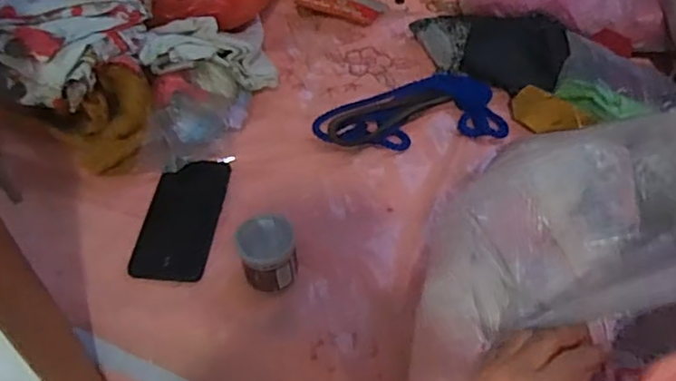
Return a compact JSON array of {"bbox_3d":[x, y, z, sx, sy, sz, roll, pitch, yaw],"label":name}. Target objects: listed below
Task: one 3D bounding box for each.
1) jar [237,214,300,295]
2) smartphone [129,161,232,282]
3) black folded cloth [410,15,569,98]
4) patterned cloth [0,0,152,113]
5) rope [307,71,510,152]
[{"bbox_3d":[-0.067,0.062,0.606,0.053,0.061,0.050,-8,50,-8],"label":"jar"},{"bbox_3d":[-0.164,0.027,0.668,0.075,0.005,0.156,3,49,2],"label":"smartphone"},{"bbox_3d":[0.190,-0.187,0.815,0.201,0.059,0.103,19,52,15],"label":"black folded cloth"},{"bbox_3d":[-0.292,-0.190,0.687,0.166,0.077,0.213,10,50,8],"label":"patterned cloth"},{"bbox_3d":[0.084,-0.089,0.756,0.215,0.030,0.096,-12,50,-11],"label":"rope"}]

